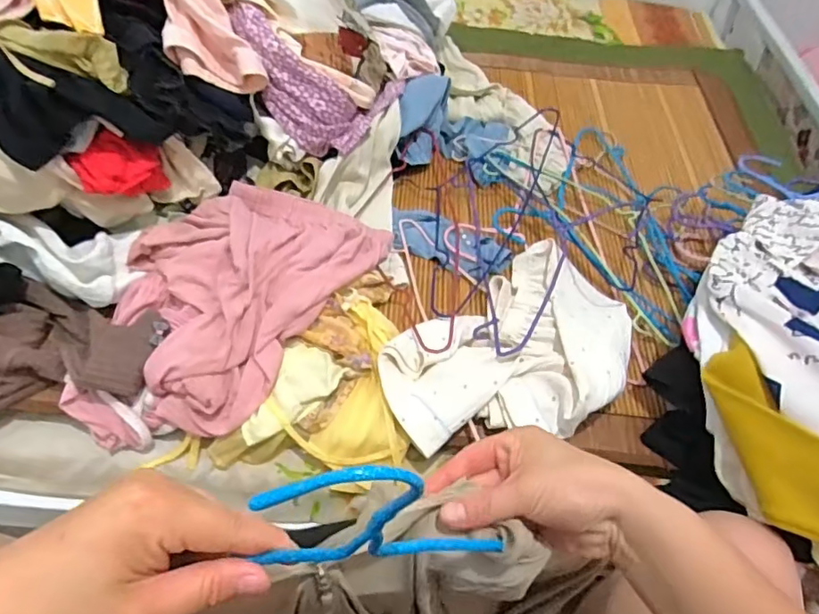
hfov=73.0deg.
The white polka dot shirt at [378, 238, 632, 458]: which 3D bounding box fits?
[{"bbox_3d":[0.119,0.044,0.602,0.303,0.057,0.201,-34,63,-25],"label":"white polka dot shirt"}]

